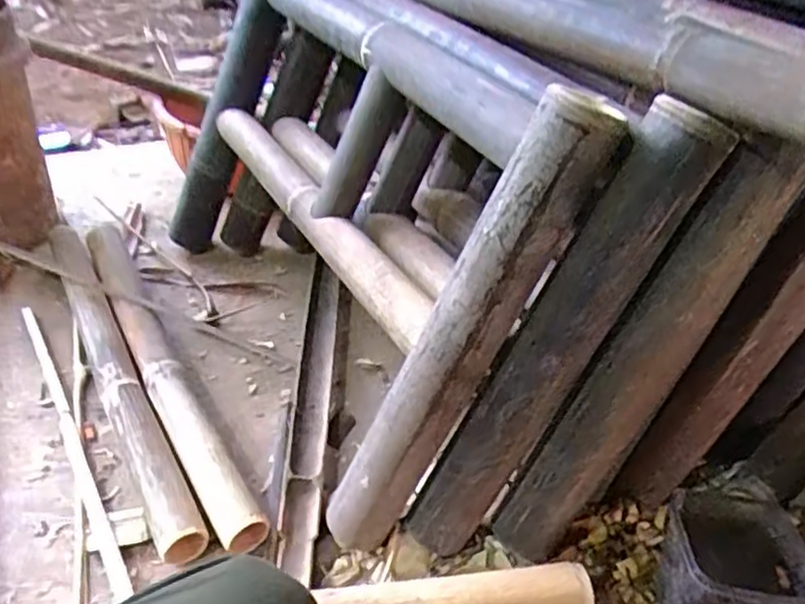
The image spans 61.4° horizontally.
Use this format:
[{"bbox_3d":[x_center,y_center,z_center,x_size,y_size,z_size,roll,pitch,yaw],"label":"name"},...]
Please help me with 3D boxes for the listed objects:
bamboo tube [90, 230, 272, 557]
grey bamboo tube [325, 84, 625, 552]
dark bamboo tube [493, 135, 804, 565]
[{"bbox_3d":[-0.338,0.069,0.927,0.060,0.048,0.667,-19,44,-26],"label":"bamboo tube"},{"bbox_3d":[0.048,0.045,0.647,0.066,0.502,0.060,7,30,-39],"label":"grey bamboo tube"},{"bbox_3d":[0.228,0.069,0.649,0.081,0.472,0.057,5,31,-41],"label":"dark bamboo tube"}]

